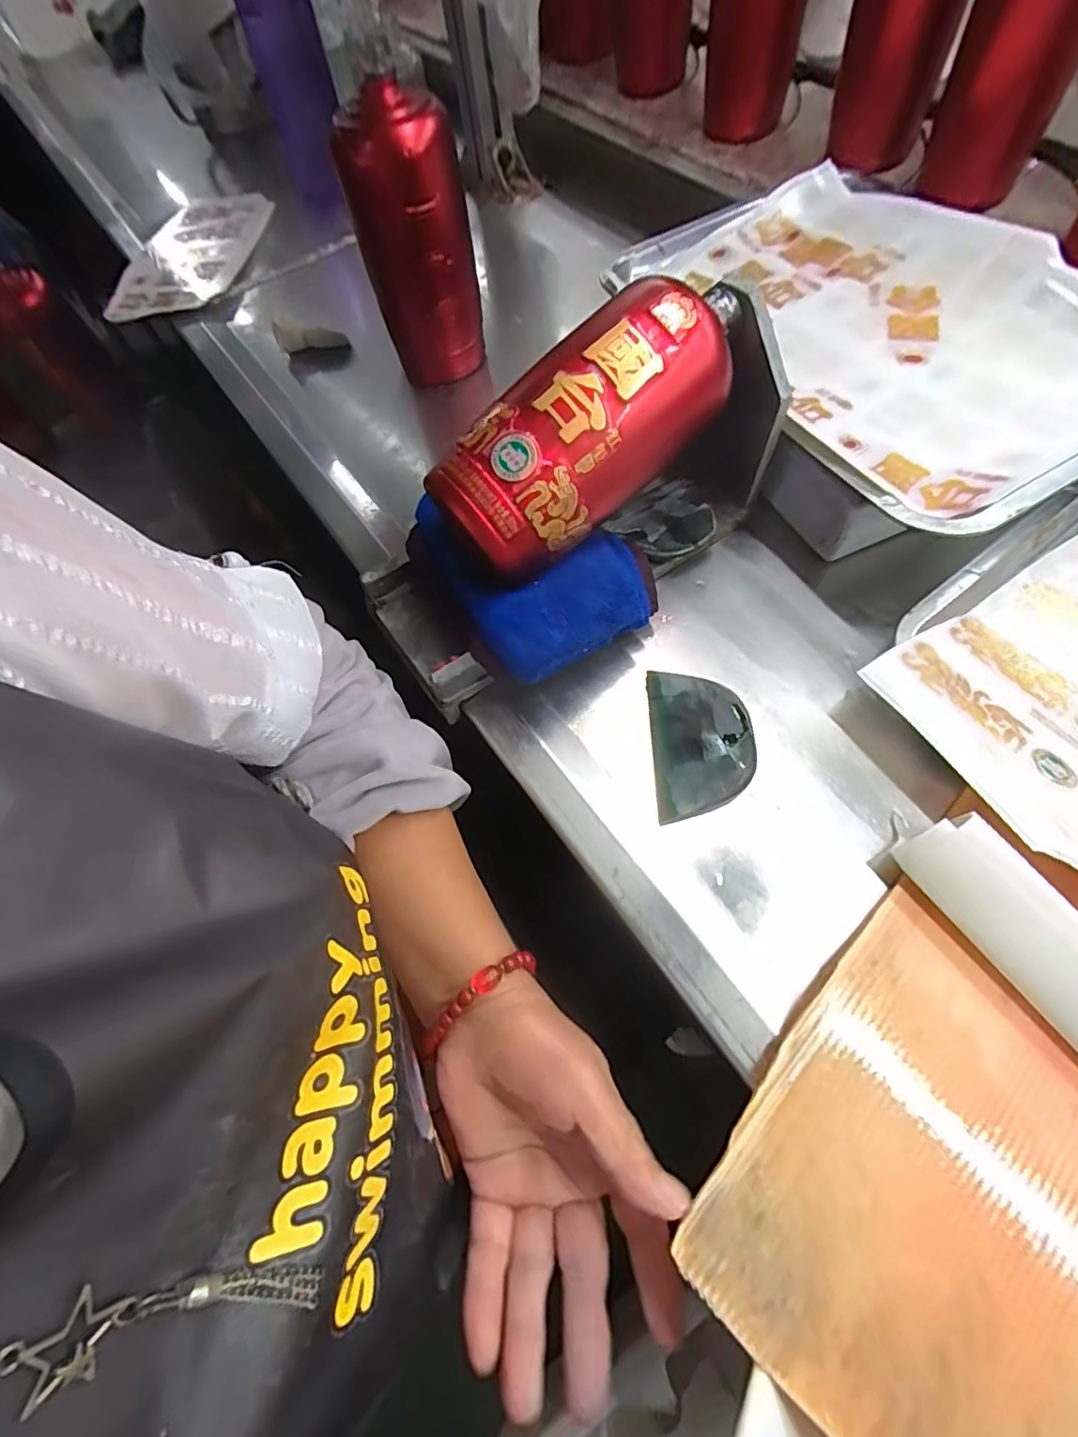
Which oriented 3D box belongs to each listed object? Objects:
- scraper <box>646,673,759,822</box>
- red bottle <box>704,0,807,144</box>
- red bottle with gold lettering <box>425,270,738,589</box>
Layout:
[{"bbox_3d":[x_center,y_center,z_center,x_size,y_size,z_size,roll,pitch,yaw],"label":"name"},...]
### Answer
[{"bbox_3d":[0.092,0.014,0.323,0.053,0.011,0.084,-2,66,7],"label":"scraper"},{"bbox_3d":[0.204,-0.662,0.533,0.069,0.166,0.064,-26,65,-4],"label":"red bottle"},{"bbox_3d":[0.033,-0.158,0.298,0.191,0.066,0.065,-41,71,1],"label":"red bottle with gold lettering"}]

